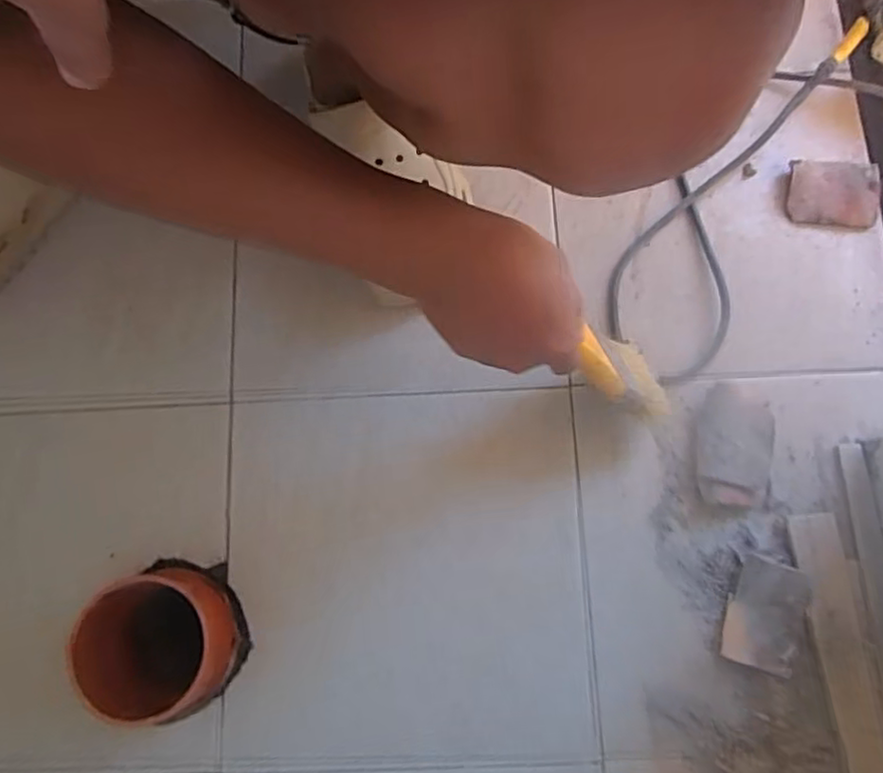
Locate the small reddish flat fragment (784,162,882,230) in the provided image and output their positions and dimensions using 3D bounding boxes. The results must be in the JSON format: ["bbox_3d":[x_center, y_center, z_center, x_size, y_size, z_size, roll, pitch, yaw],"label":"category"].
[{"bbox_3d":[0.362,-0.177,0.597,0.078,0.008,0.060,4,90,11],"label":"small reddish flat fragment"}]

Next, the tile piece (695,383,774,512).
[{"bbox_3d":[0.245,0.050,0.538,0.061,0.025,0.098,9,77,4],"label":"tile piece"}]

